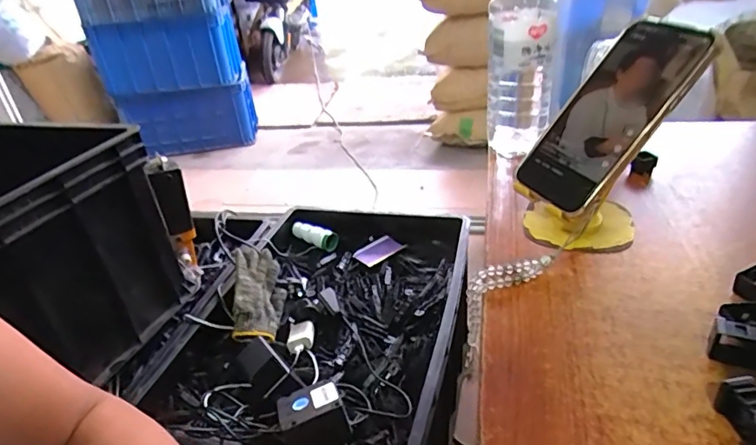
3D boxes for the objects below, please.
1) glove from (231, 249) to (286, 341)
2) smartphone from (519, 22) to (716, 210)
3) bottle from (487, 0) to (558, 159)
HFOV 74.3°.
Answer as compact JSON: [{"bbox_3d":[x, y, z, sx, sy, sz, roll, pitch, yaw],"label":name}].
[{"bbox_3d":[-0.211,0.120,0.882,0.080,0.091,0.197,-10,31,-5],"label":"glove"},{"bbox_3d":[0.184,-0.087,0.399,0.162,0.015,0.081,-52,39,8],"label":"smartphone"},{"bbox_3d":[0.154,-0.171,0.542,0.069,0.202,0.073,7,33,18],"label":"bottle"}]

